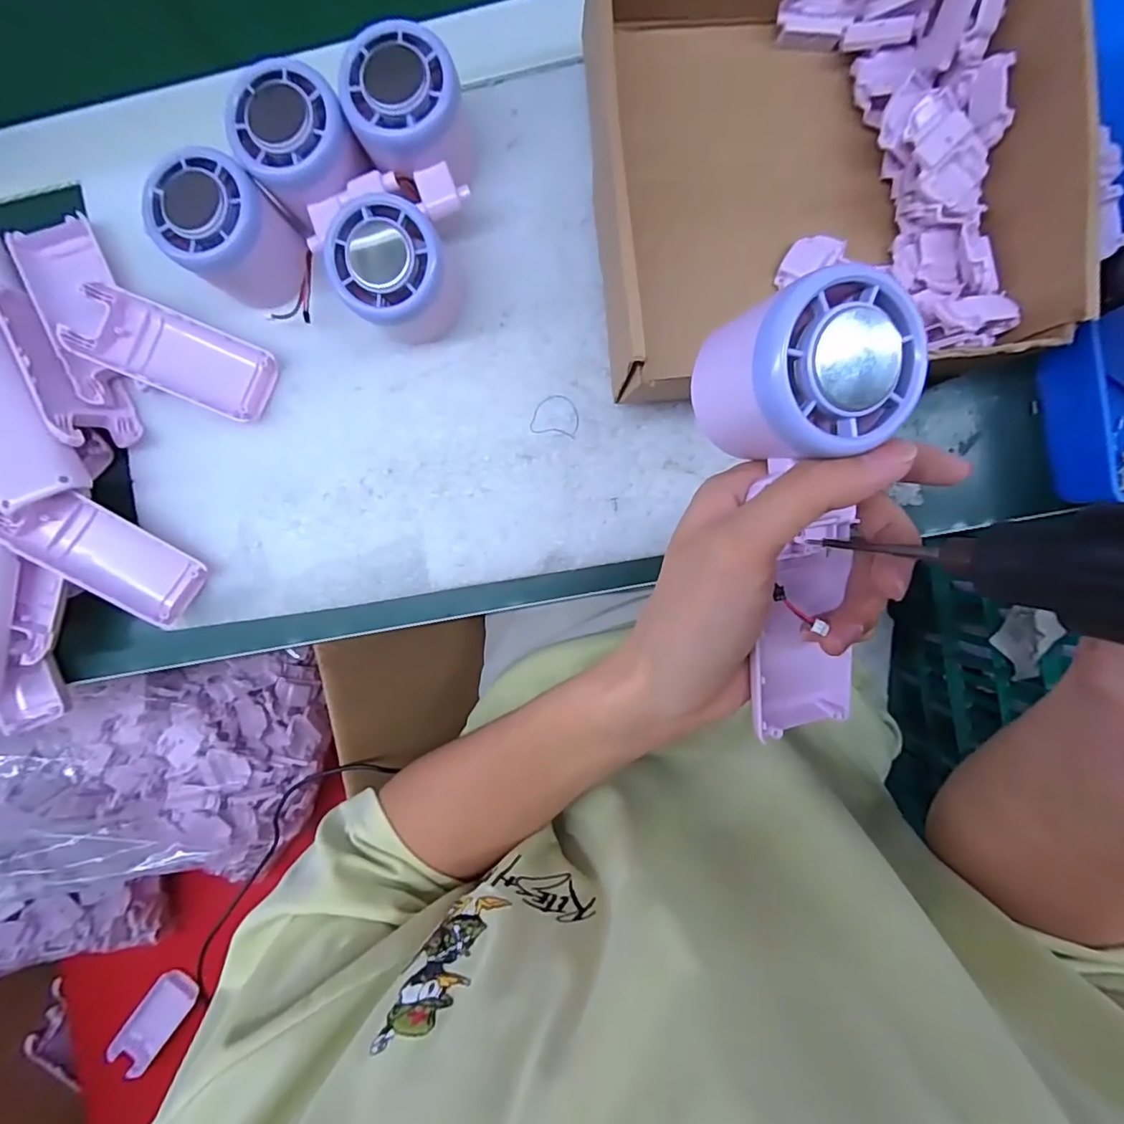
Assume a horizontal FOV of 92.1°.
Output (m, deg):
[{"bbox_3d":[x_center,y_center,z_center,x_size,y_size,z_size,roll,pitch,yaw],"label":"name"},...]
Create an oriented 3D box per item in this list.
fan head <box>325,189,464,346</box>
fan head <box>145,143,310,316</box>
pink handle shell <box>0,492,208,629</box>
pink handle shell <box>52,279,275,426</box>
[{"bbox_3d":[-0.083,-0.147,0.279,0.053,0.058,0.052,0,94,2],"label":"fan head"},{"bbox_3d":[-0.170,-0.169,0.283,0.057,0.052,0.052,0,94,2],"label":"fan head"},{"bbox_3d":[-0.260,-0.006,0.304,0.101,0.019,0.044,29,95,-16],"label":"pink handle shell"},{"bbox_3d":[-0.215,-0.116,0.304,0.100,0.023,0.043,23,95,0],"label":"pink handle shell"}]

